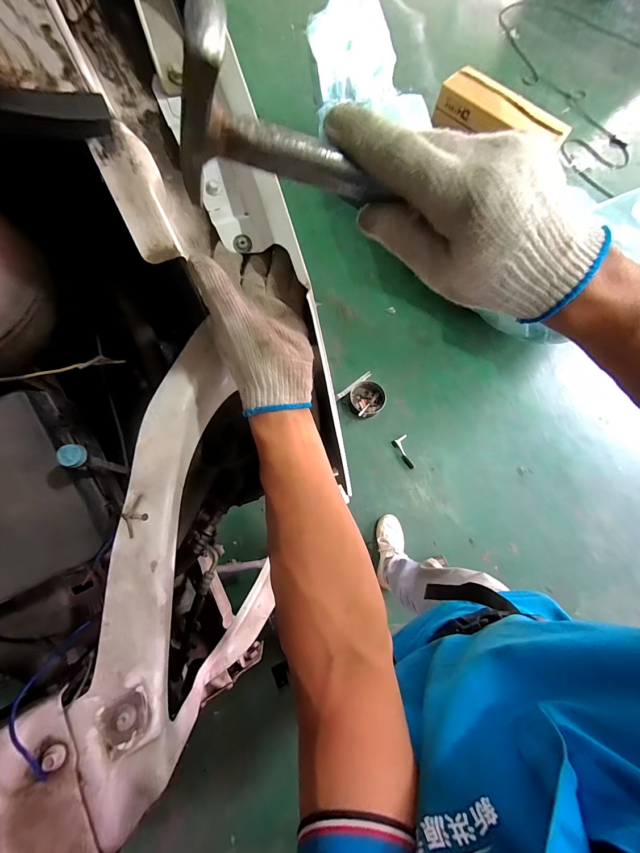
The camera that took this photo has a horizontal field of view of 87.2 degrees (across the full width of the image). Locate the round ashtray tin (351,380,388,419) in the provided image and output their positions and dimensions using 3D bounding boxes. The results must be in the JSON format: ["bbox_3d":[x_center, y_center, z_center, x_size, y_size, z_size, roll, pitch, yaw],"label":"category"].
[{"bbox_3d":[0.219,-0.128,1.556,0.164,0.046,0.160,2,71,-4],"label":"round ashtray tin"}]

